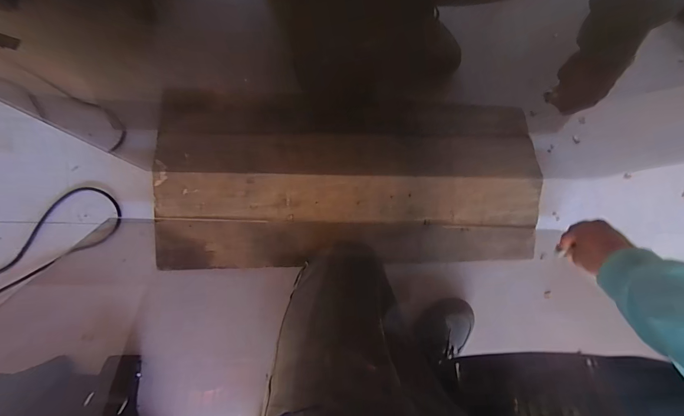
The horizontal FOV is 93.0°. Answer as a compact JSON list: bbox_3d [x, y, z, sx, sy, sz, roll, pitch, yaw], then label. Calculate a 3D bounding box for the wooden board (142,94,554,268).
[{"bbox_3d":[0.050,-0.050,0.603,0.735,0.037,0.319,0,97,-10],"label":"wooden board"}]

